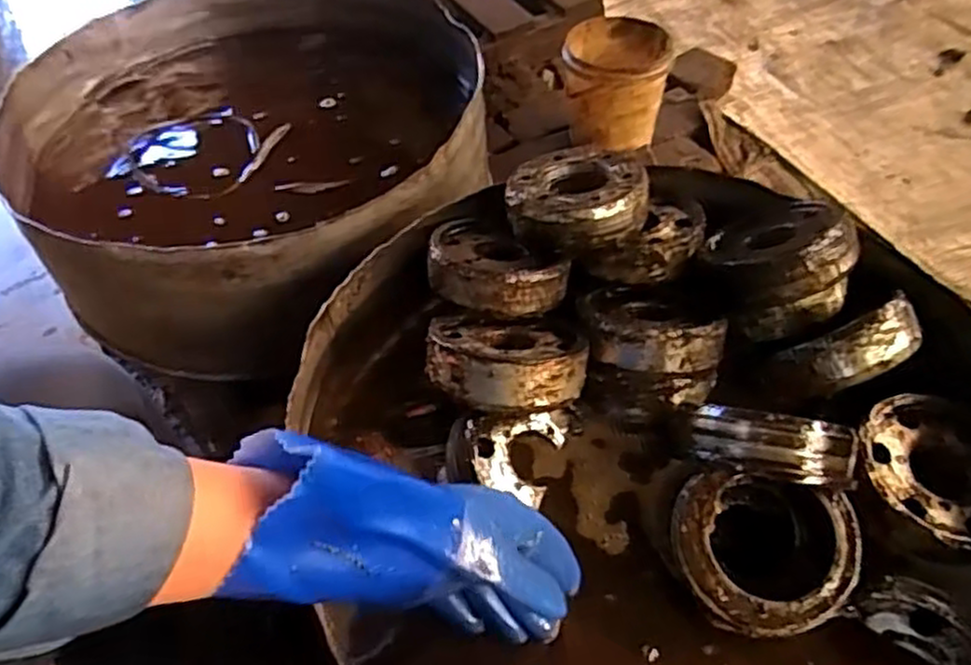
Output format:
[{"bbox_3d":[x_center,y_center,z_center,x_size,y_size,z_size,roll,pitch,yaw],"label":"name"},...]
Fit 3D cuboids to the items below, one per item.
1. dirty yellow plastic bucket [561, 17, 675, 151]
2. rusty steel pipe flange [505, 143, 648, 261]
[{"bbox_3d":[0.192,-0.370,1.116,0.148,0.128,0.156,-2,51,2],"label":"dirty yellow plastic bucket"},{"bbox_3d":[0.077,-0.120,0.654,0.117,0.050,0.116,-2,51,2],"label":"rusty steel pipe flange"}]

